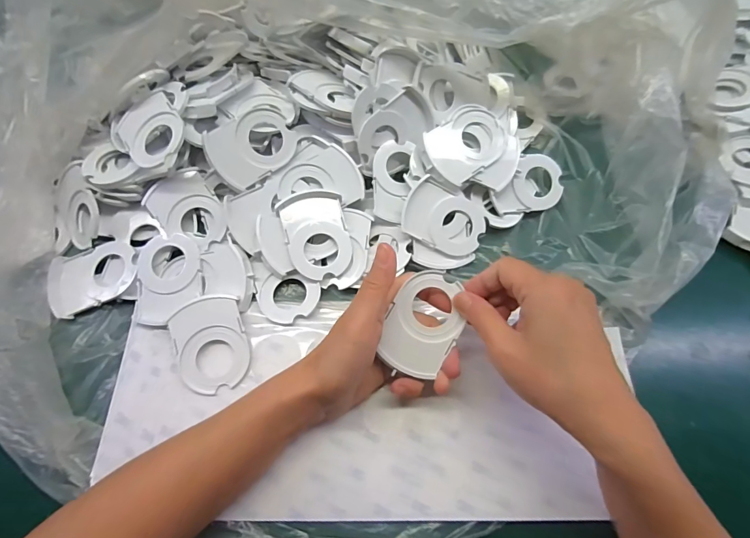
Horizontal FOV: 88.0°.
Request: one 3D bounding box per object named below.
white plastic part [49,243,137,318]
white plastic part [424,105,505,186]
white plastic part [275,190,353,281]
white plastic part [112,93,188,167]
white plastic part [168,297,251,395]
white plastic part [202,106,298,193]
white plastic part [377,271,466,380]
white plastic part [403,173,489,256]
[{"bbox_3d":[-0.248,0.005,0.345,0.077,0.014,0.055,-25,68,-11],"label":"white plastic part"},{"bbox_3d":[0.085,-0.117,0.356,0.079,0.011,0.055,-39,92,-11],"label":"white plastic part"},{"bbox_3d":[-0.051,-0.031,0.346,0.054,0.010,0.077,-17,85,-12],"label":"white plastic part"},{"bbox_3d":[-0.196,-0.121,0.337,0.074,0.008,0.057,40,89,19],"label":"white plastic part"},{"bbox_3d":[-0.132,0.060,0.311,0.055,0.010,0.072,-17,67,-8],"label":"white plastic part"},{"bbox_3d":[-0.110,-0.111,0.346,0.075,0.005,0.055,-39,106,-12],"label":"white plastic part"},{"bbox_3d":[0.036,0.040,0.285,0.051,0.017,0.074,30,75,11],"label":"white plastic part"},{"bbox_3d":[0.063,-0.046,0.355,0.077,0.006,0.055,21,85,-12],"label":"white plastic part"}]

